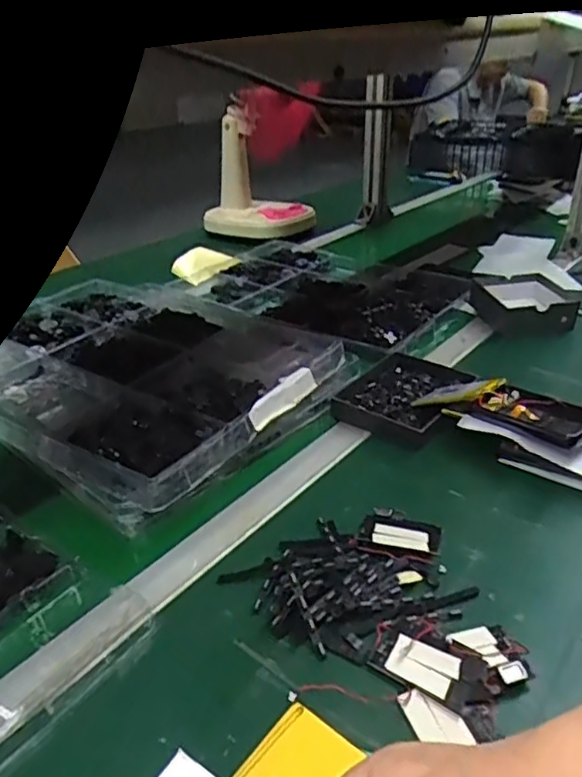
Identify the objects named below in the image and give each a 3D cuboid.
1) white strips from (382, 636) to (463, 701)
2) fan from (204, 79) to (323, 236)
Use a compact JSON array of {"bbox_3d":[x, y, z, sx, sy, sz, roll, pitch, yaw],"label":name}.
[{"bbox_3d":[0.085,0.178,0.396,0.043,0.009,0.027,13,33,26],"label":"white strips"},{"bbox_3d":[-0.060,-0.500,1.344,0.239,0.276,0.149,12,33,25],"label":"fan"}]

